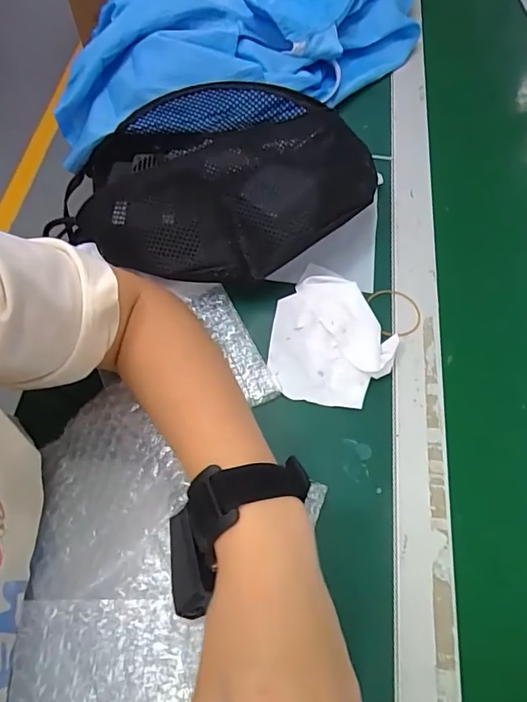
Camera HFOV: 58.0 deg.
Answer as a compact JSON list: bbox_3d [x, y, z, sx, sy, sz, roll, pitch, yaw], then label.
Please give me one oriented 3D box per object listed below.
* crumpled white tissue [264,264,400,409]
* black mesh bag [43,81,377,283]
[{"bbox_3d":[0.055,-0.013,0.406,0.108,0.025,0.115,36,70,12],"label":"crumpled white tissue"},{"bbox_3d":[-0.046,-0.136,0.445,0.290,0.118,0.164,-1,67,-3],"label":"black mesh bag"}]

